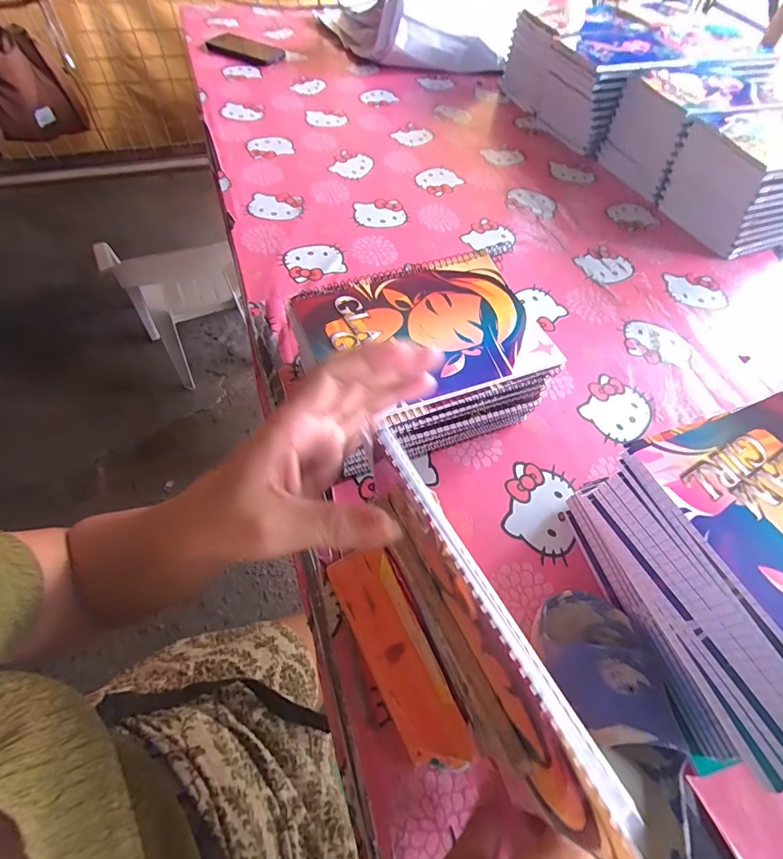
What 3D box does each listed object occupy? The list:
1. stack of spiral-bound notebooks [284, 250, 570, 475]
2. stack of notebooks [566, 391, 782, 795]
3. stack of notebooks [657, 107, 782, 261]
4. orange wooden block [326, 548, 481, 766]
[{"bbox_3d":[0.028,-0.058,0.415,0.193,0.113,0.149,-15,59,-13],"label":"stack of spiral-bound notebooks"},{"bbox_3d":[0.254,0.107,0.309,0.154,0.133,0.203,-16,59,-14],"label":"stack of notebooks"},{"bbox_3d":[0.534,-0.369,0.647,0.169,0.123,0.179,-14,59,-12],"label":"stack of notebooks"},{"bbox_3d":[0.004,0.163,0.321,0.047,0.018,0.153,-22,61,-17],"label":"orange wooden block"}]

